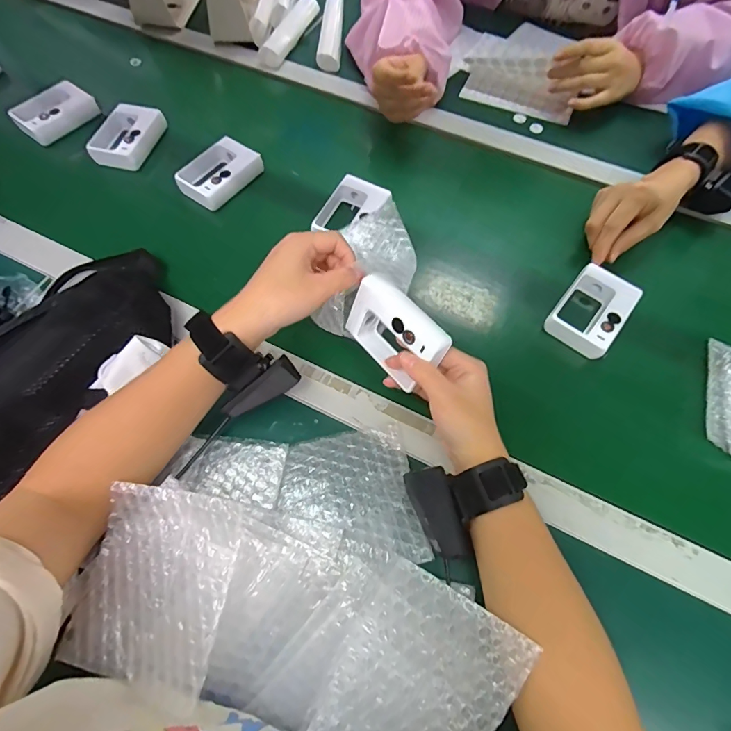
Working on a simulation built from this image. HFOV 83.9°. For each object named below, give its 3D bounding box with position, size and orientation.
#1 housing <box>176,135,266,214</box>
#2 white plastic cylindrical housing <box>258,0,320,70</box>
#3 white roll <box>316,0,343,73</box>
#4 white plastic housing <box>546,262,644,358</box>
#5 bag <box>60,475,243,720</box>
[{"bbox_3d":[-0.193,-0.256,0.539,0.071,0.028,0.104,33,68,14],"label":"housing"},{"bbox_3d":[-0.119,-0.555,0.677,0.043,0.037,0.168,20,66,9],"label":"white plastic cylindrical housing"},{"bbox_3d":[-0.056,-0.550,0.669,0.038,0.034,0.167,3,64,1],"label":"white roll"},{"bbox_3d":[0.250,-0.061,0.447,0.066,0.024,0.099,35,69,15],"label":"white plastic housing"},{"bbox_3d":[-0.148,0.151,0.284,0.114,0.010,0.123,6,72,21],"label":"bag"}]

